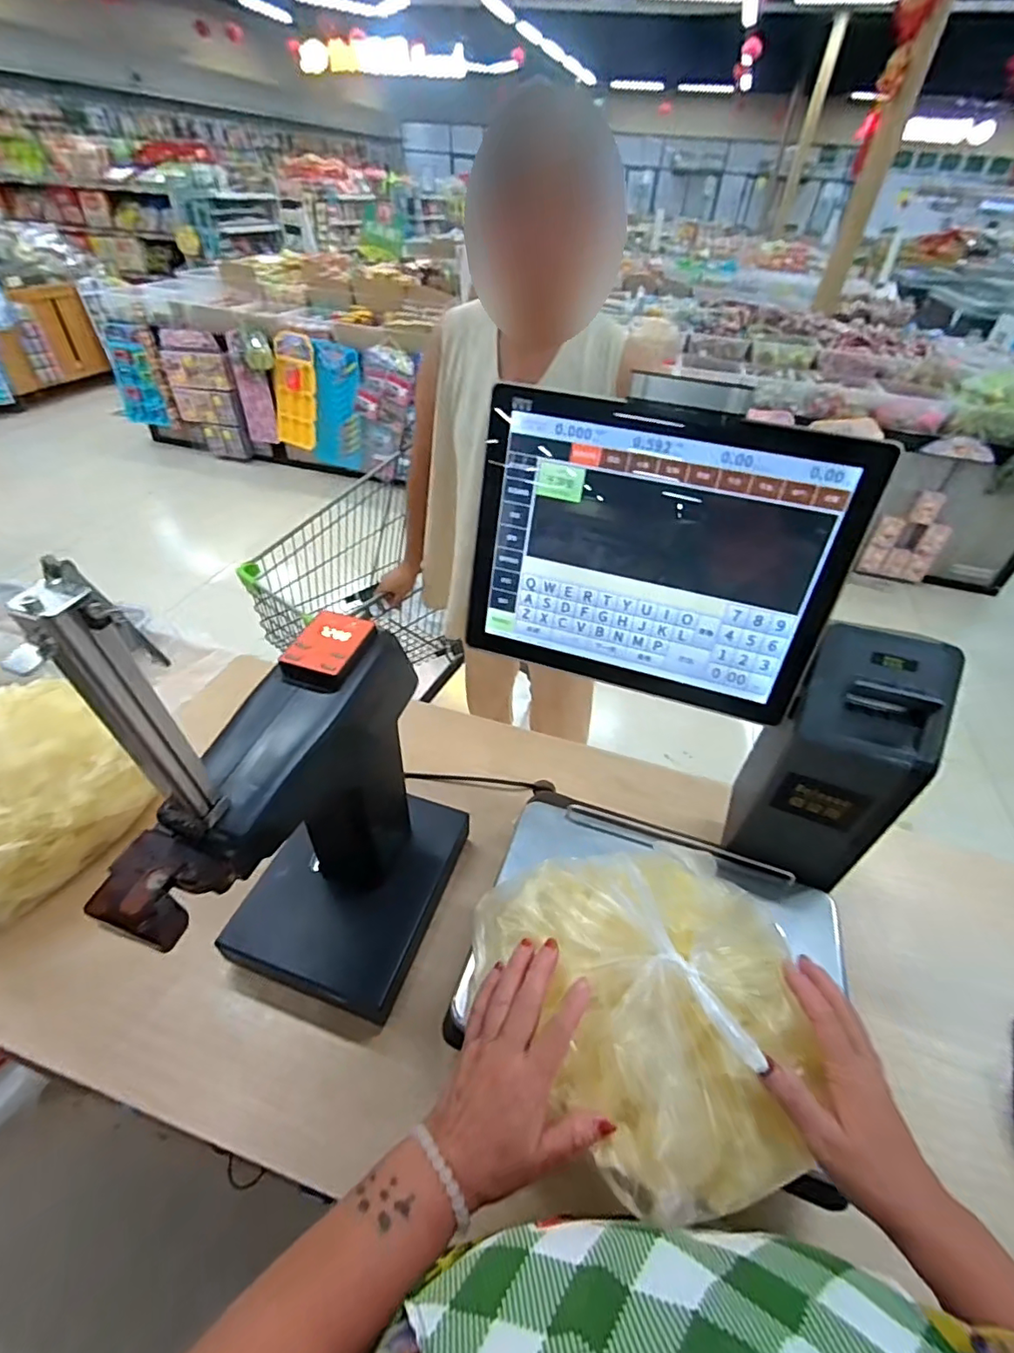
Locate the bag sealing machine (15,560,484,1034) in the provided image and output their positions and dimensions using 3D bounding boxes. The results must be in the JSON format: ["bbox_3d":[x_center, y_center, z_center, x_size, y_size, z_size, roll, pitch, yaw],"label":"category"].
[{"bbox_3d":[-0.177,0.091,0.474,0.181,0.486,0.303,15,44,11],"label":"bag sealing machine"}]

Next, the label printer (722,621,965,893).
[{"bbox_3d":[0.346,0.093,0.582,0.146,0.272,0.127,26,47,22],"label":"label printer"}]

